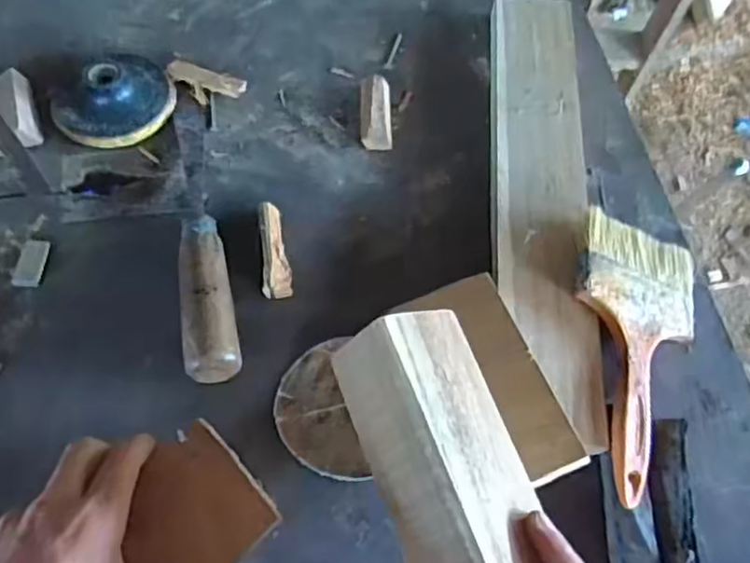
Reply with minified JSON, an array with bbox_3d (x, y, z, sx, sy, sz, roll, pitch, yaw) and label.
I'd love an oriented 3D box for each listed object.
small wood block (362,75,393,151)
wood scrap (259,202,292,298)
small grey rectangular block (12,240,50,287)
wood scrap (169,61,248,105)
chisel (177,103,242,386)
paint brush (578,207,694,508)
[{"bbox_3d":[0.001,-0.135,0.529,0.024,0.012,0.068,-1,61,-3],"label":"small wood block"},{"bbox_3d":[-0.069,-0.023,0.462,0.019,0.014,0.070,-4,61,-5],"label":"wood scrap"},{"bbox_3d":[-0.234,-0.013,0.455,0.018,0.004,0.036,2,61,-2],"label":"small grey rectangular block"},{"bbox_3d":[-0.138,-0.159,0.536,0.063,0.007,0.032,26,63,11],"label":"wood scrap"},{"bbox_3d":[-0.121,-0.040,0.458,0.032,0.032,0.234,-10,62,-8],"label":"chisel"},{"bbox_3d":[0.163,0.044,0.423,0.083,0.018,0.184,21,61,-13],"label":"paint brush"}]

